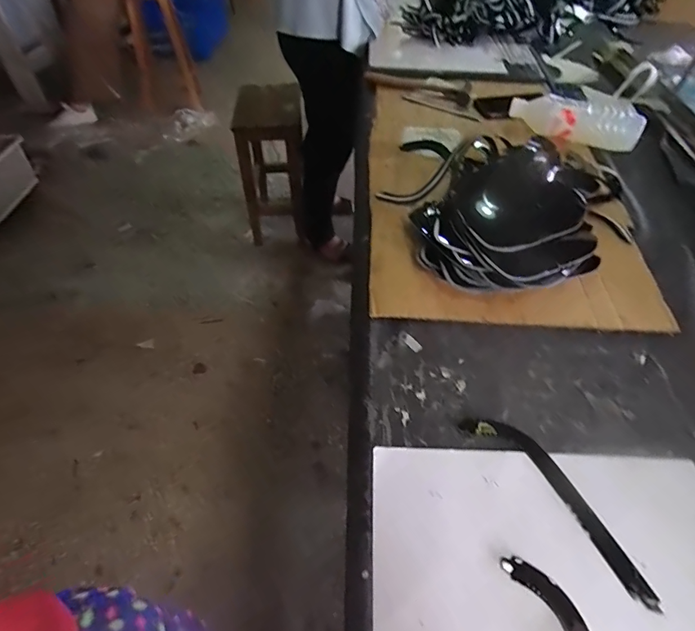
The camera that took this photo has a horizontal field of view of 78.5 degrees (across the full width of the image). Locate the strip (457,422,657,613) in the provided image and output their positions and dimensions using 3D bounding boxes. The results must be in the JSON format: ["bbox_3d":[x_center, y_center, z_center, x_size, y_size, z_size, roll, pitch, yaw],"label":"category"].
[{"bbox_3d":[0.198,0.163,0.396,0.047,0.006,0.199,-31,57,-24],"label":"strip"}]

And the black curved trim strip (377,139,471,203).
[{"bbox_3d":[0.125,-0.215,0.659,0.159,0.019,0.046,-33,54,13],"label":"black curved trim strip"}]

